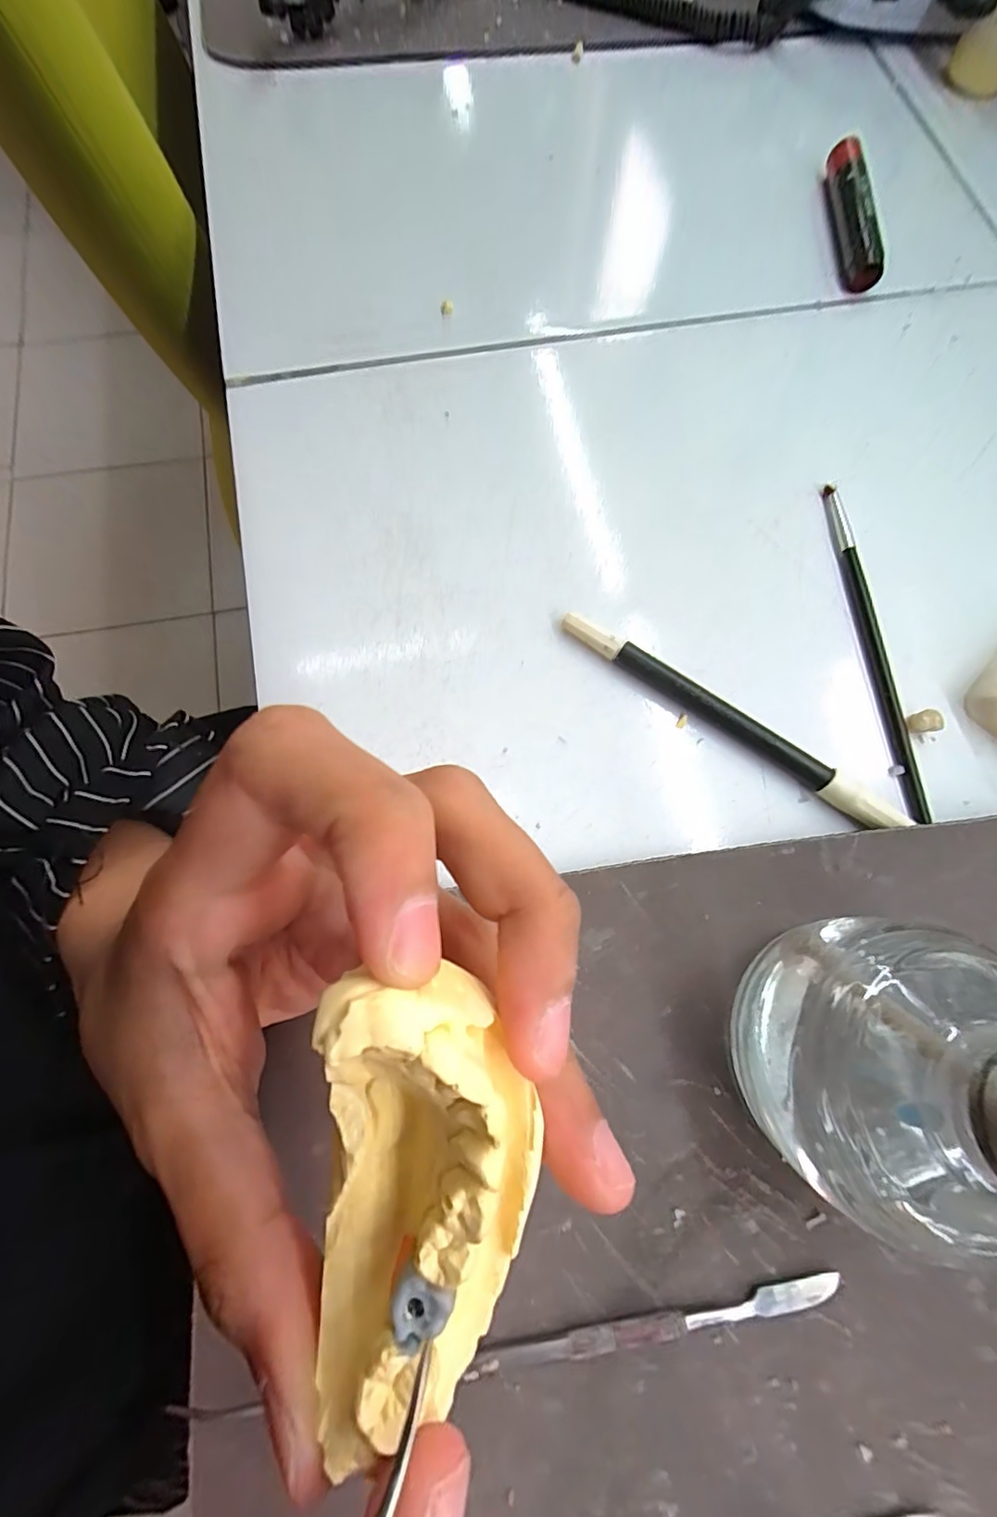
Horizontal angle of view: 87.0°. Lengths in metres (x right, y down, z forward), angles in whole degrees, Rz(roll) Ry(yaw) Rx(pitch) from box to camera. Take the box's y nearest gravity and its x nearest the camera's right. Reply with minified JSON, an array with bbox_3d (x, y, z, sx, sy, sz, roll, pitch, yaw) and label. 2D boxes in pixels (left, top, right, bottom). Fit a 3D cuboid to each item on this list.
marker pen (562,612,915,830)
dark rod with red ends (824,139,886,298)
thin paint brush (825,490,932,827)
[{"bbox_3d":[0.080,-0.015,0.188,0.131,0.011,0.009,35,76,9],"label":"marker pen"},{"bbox_3d":[0.174,-0.268,0.257,0.012,0.019,0.092,2,74,0],"label":"dark rod with red ends"},{"bbox_3d":[0.146,-0.045,0.202,0.010,0.004,0.139,-5,74,-2],"label":"thin paint brush"}]

